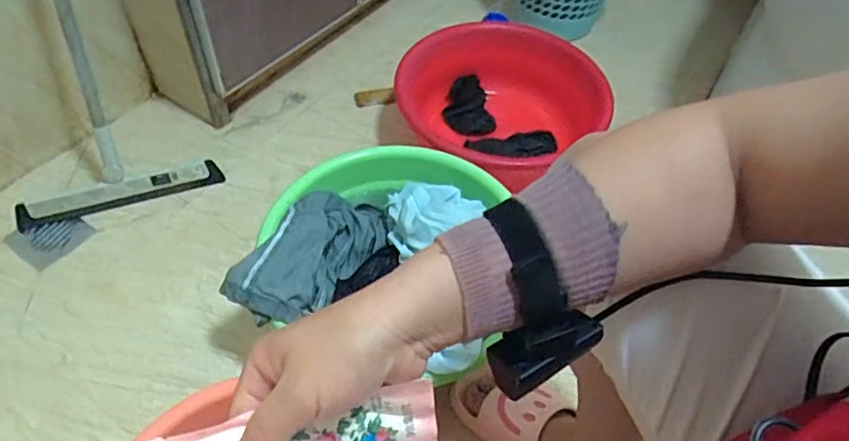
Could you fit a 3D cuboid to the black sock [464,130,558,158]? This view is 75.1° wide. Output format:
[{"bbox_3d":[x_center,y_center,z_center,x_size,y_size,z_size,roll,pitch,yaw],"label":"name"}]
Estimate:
[{"bbox_3d":[0.166,-0.146,1.043,0.168,0.016,0.057,-3,53,-7],"label":"black sock"}]

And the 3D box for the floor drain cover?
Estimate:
[{"bbox_3d":[-0.594,0.024,0.878,0.091,0.007,0.097,37,62,9],"label":"floor drain cover"}]

